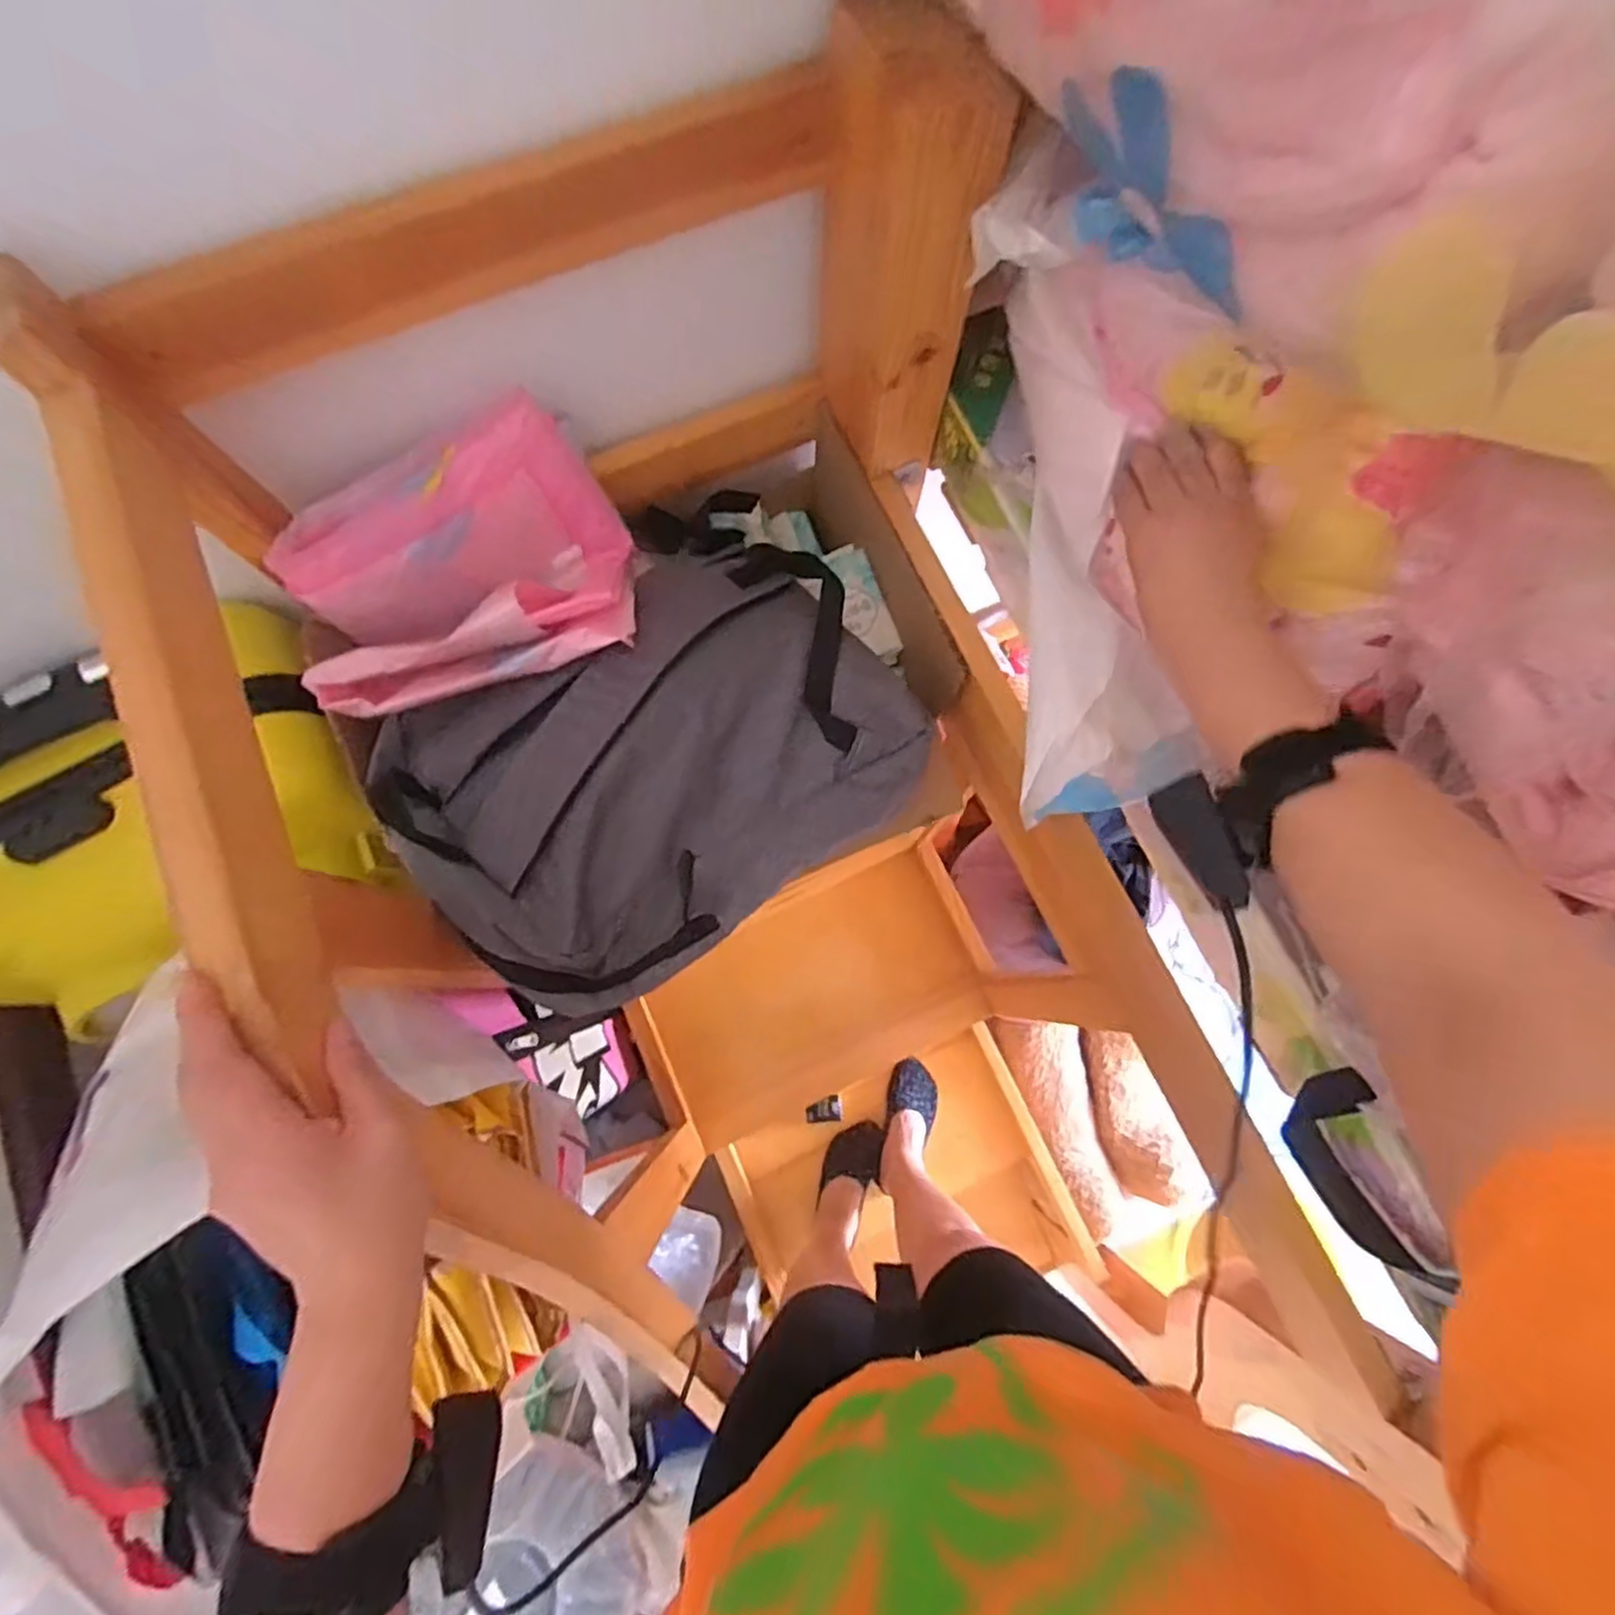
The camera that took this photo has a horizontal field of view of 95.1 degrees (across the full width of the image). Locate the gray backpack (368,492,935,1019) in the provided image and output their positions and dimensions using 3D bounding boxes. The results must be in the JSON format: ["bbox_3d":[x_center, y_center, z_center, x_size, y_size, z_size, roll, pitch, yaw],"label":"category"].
[{"bbox_3d":[-0.125,-0.057,0.617,0.406,0.102,0.325,-39,80,-9],"label":"gray backpack"}]

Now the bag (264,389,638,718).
[{"bbox_3d":[-0.283,-0.192,0.624,0.248,0.145,0.204,-18,78,-5],"label":"bag"}]

